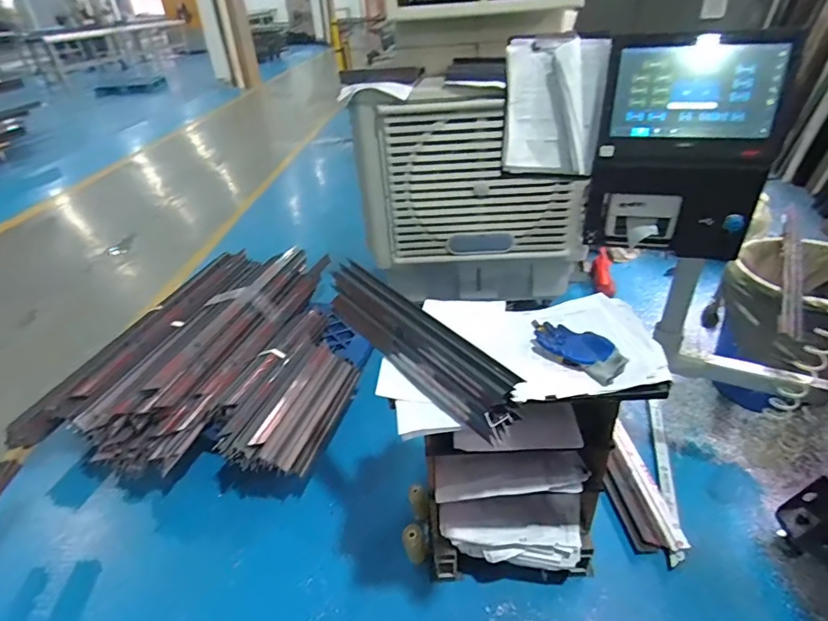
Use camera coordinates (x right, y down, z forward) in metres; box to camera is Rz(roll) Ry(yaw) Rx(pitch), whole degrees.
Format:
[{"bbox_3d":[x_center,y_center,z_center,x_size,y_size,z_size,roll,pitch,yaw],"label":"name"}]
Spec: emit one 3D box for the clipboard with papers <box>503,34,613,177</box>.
[{"bbox_3d":[0.316,-0.469,1.098,0.213,0.292,0.030,14,29,22],"label":"clipboard with papers"}]

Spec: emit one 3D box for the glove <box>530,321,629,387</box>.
[{"bbox_3d":[0.348,0.075,1.040,0.239,0.040,0.119,25,44,35],"label":"glove"}]

